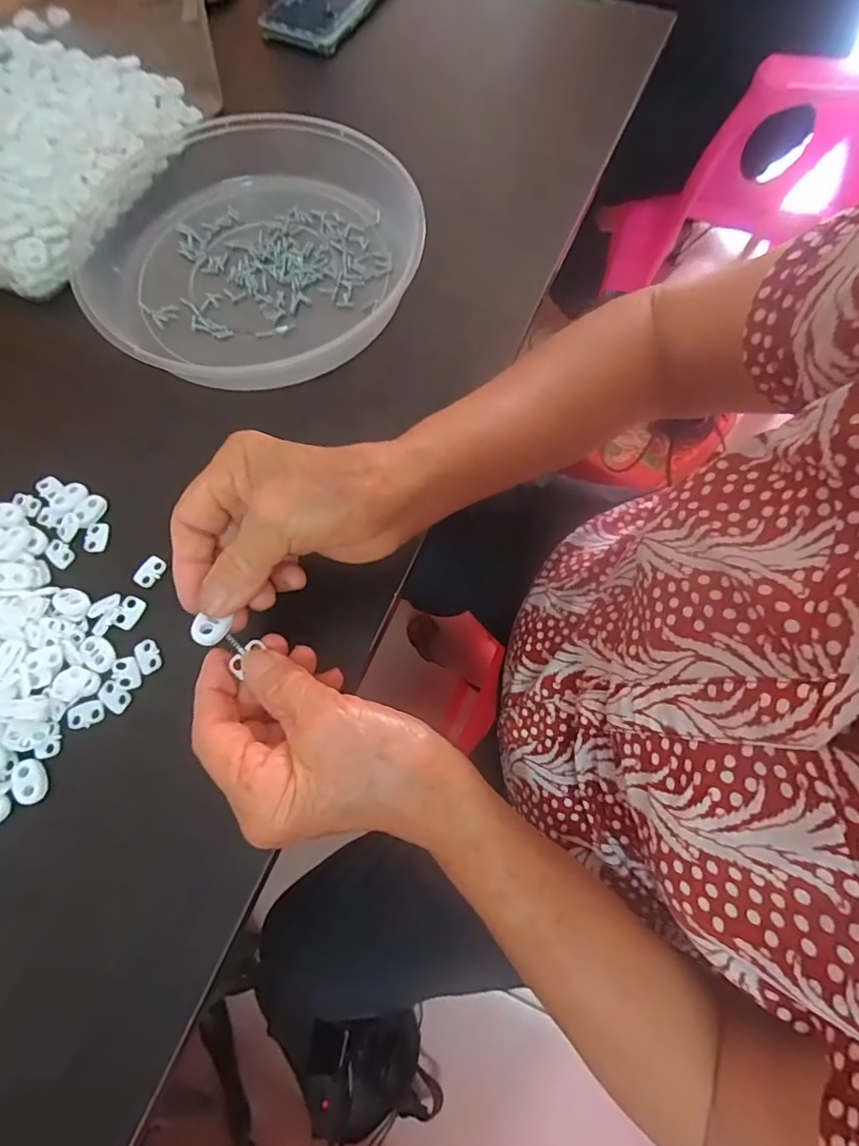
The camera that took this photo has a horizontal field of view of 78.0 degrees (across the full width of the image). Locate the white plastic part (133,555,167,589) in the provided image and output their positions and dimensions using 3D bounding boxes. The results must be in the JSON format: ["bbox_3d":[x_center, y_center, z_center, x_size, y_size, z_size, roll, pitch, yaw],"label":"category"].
[{"bbox_3d":[-0.167,-0.001,0.315,0.015,0.004,0.020,21,72,8],"label":"white plastic part"}]

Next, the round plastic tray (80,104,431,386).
[{"bbox_3d":[-0.138,-0.249,0.386,0.229,0.038,0.244,0,71,1],"label":"round plastic tray"}]

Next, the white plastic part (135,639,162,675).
[{"bbox_3d":[-0.158,0.046,0.297,0.012,0.004,0.020,-29,73,-9],"label":"white plastic part"}]

